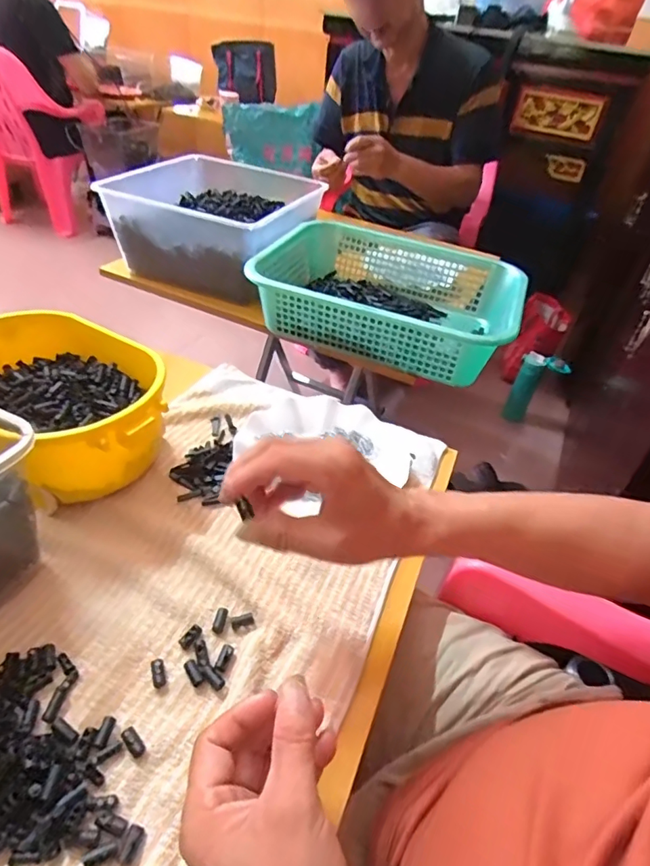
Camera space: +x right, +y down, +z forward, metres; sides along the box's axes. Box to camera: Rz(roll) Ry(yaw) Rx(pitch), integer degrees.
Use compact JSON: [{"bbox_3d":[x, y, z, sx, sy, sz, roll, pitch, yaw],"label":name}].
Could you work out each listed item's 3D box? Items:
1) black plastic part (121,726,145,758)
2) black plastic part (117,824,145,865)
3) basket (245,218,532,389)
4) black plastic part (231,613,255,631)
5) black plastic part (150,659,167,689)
[{"bbox_3d":[-0.128,0.206,0.337,0.009,0.005,0.020,-29,52,-35],"label":"black plastic part"},{"bbox_3d":[-0.113,0.241,0.296,0.009,0.004,0.018,13,40,7],"label":"black plastic part"},{"bbox_3d":[0.097,-0.216,0.805,0.385,0.101,0.297,18,41,12],"label":"basket"},{"bbox_3d":[-0.067,0.153,0.411,0.018,0.005,0.009,-11,43,-20],"label":"black plastic part"},{"bbox_3d":[-0.123,0.177,0.374,0.009,0.004,0.022,-11,43,-20],"label":"black plastic part"}]

